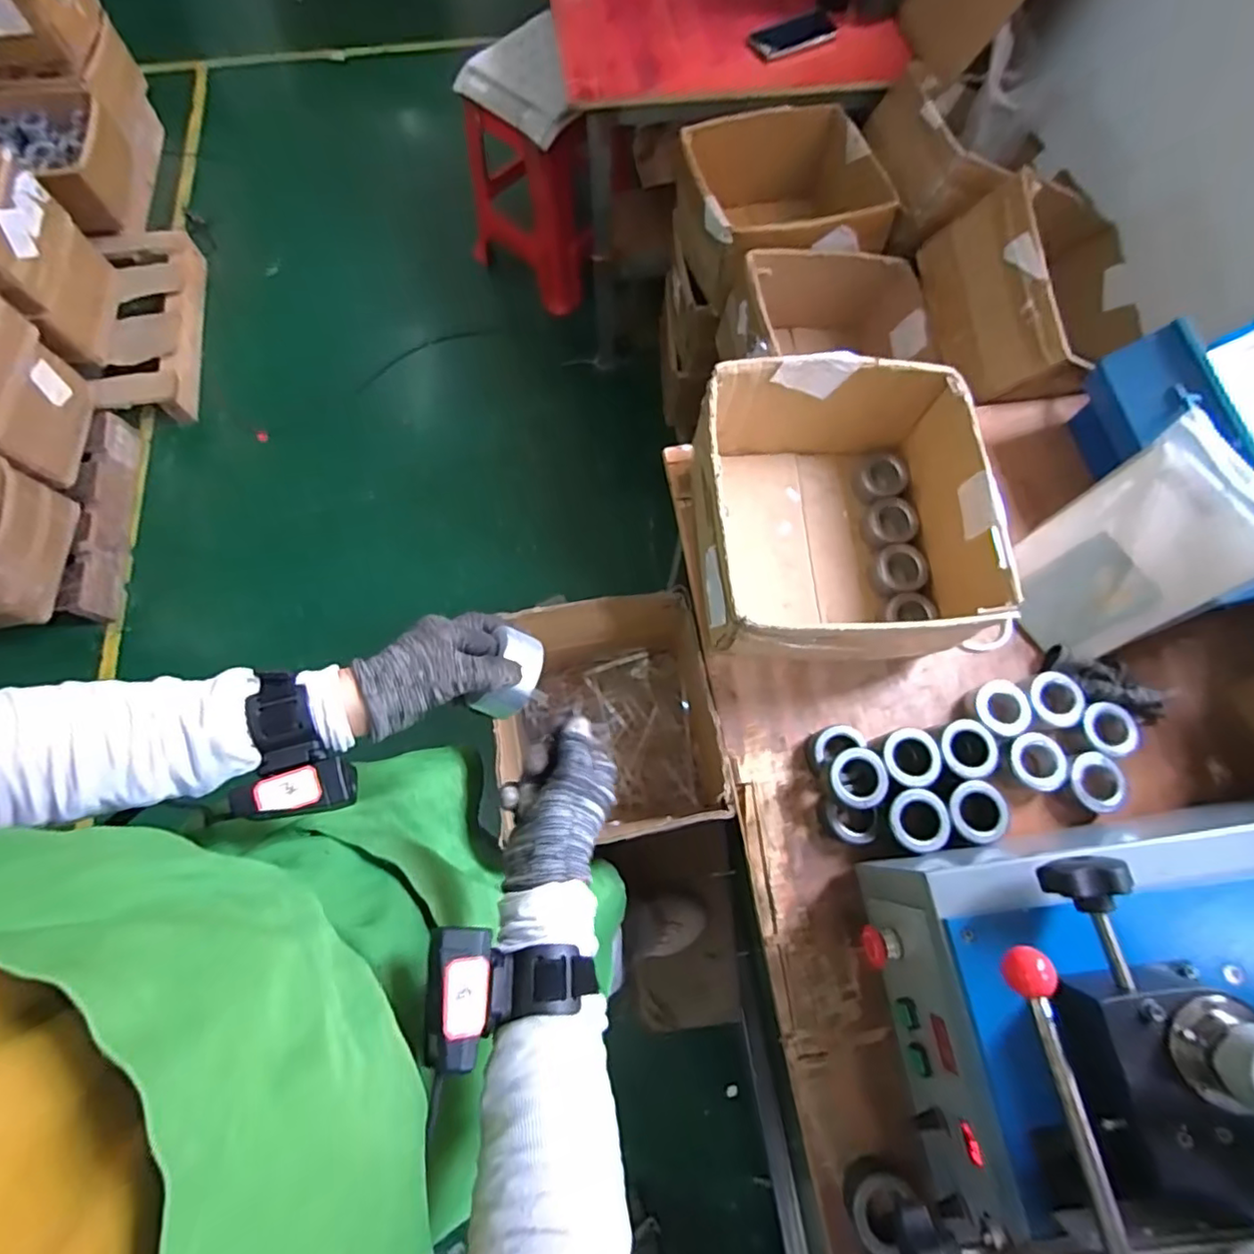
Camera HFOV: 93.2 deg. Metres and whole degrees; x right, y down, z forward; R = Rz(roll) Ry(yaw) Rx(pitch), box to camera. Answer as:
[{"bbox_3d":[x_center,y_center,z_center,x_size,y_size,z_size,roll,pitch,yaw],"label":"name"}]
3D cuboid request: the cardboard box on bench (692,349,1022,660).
[{"bbox_3d":[0.265,-0.133,0.762,0.339,0.193,0.339,-2,72,-1],"label":"cardboard box on bench"}]

